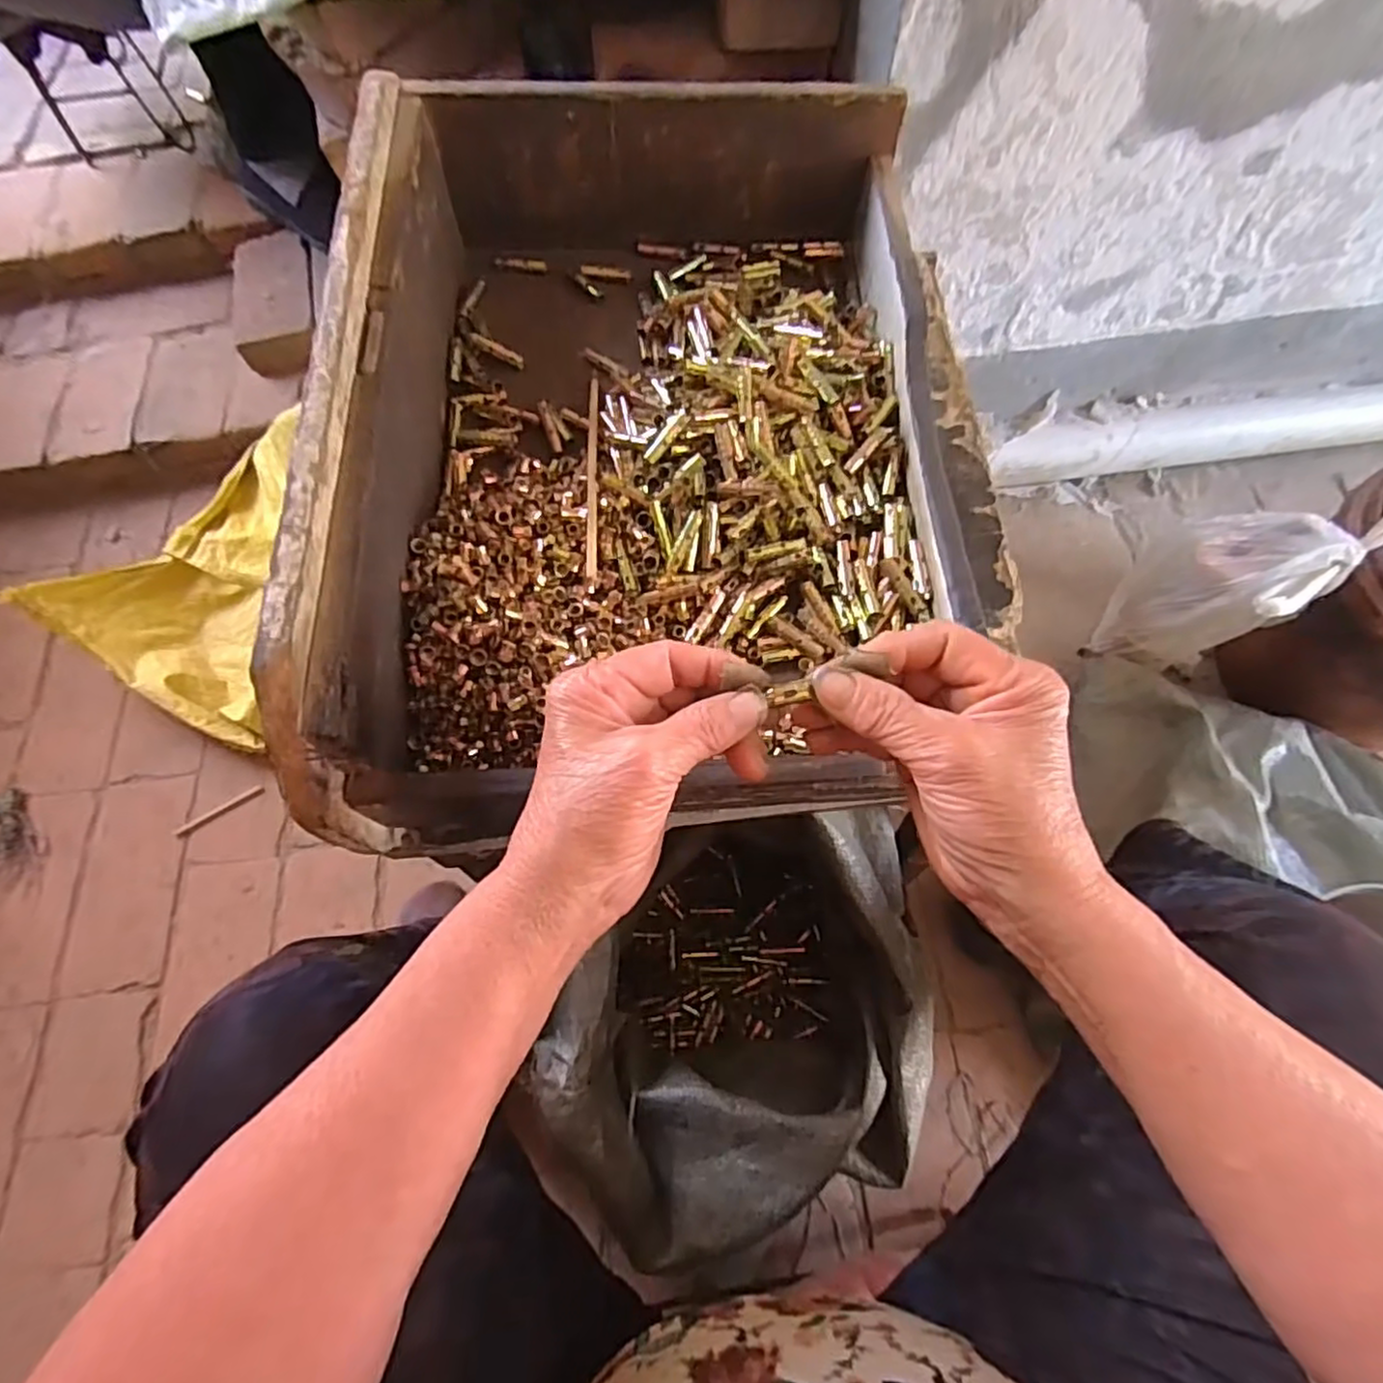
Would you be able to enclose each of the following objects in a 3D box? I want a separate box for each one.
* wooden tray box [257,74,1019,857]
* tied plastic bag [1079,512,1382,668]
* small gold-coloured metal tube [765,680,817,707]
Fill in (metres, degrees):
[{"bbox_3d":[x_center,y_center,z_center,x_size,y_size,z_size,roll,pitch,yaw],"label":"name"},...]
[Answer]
[{"bbox_3d":[-0.017,-0.175,0.433,0.338,0.139,0.488,-2,67,1],"label":"wooden tray box"},{"bbox_3d":[0.533,-0.104,0.697,0.103,0.337,0.125,28,69,-8],"label":"tied plastic bag"},{"bbox_3d":[0.040,0.001,0.294,0.018,0.007,0.008,-9,67,0],"label":"small gold-coloured metal tube"}]

